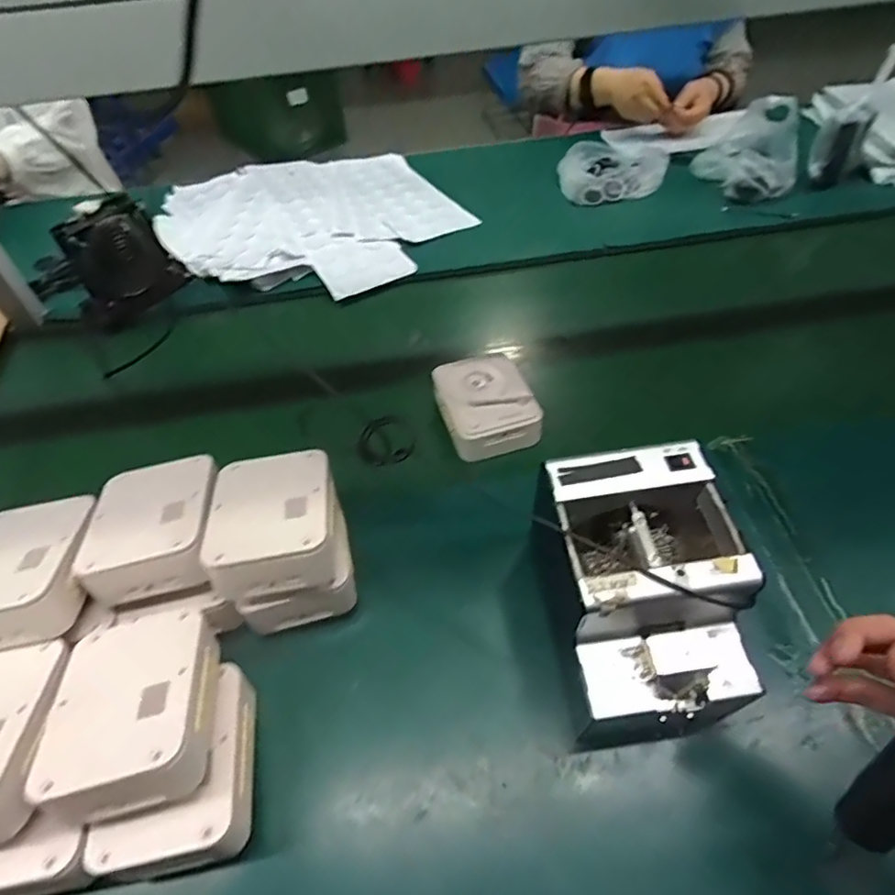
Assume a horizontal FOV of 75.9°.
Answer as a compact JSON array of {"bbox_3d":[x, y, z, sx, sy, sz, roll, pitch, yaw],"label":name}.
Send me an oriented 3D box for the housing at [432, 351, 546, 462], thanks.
[{"bbox_3d":[0.044,-0.051,0.669,0.099,0.039,0.127,-17,51,-9],"label":"housing"}]

